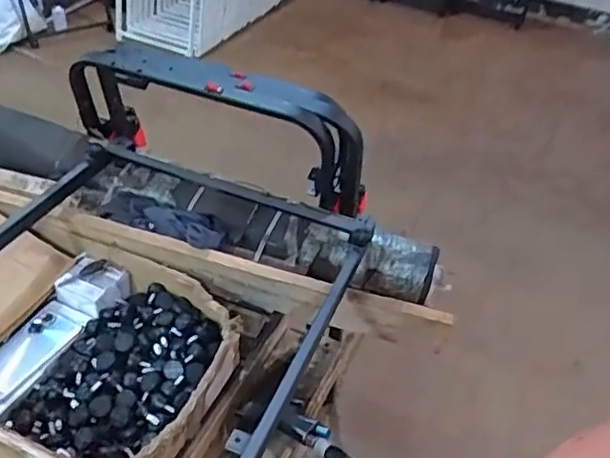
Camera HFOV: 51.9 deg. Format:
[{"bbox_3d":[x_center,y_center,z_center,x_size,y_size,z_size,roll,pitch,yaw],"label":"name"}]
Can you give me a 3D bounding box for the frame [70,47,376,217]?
[{"bbox_3d":[-0.157,-0.179,1.077,0.531,0.221,0.153,25,42,20],"label":"frame"}]

